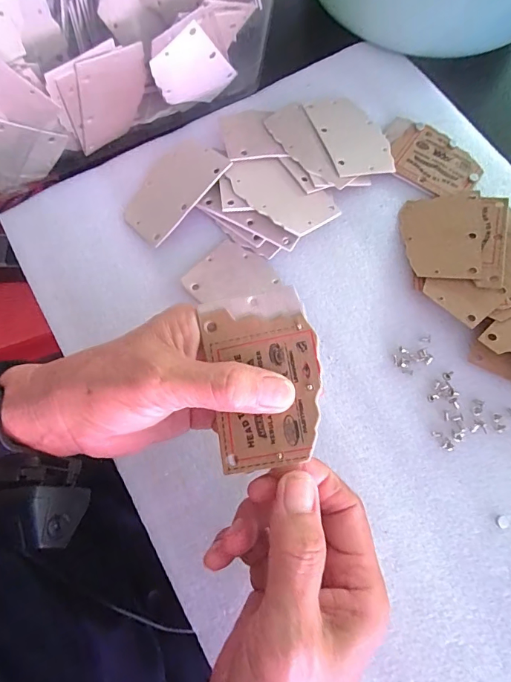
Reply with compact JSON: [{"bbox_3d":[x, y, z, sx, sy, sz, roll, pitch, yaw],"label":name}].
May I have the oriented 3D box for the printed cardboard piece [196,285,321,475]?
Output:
[{"bbox_3d":[0.004,0.018,0.202,0.054,0.005,0.082,-13,78,5],"label":"printed cardboard piece"}]

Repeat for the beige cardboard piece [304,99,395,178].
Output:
[{"bbox_3d":[0.076,-0.165,0.336,0.054,0.004,0.082,-16,68,-14],"label":"beige cardboard piece"}]

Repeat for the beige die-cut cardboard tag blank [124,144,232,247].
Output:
[{"bbox_3d":[-0.064,-0.117,0.321,0.055,0.006,0.084,40,88,25],"label":"beige die-cut cardboard tag blank"}]

